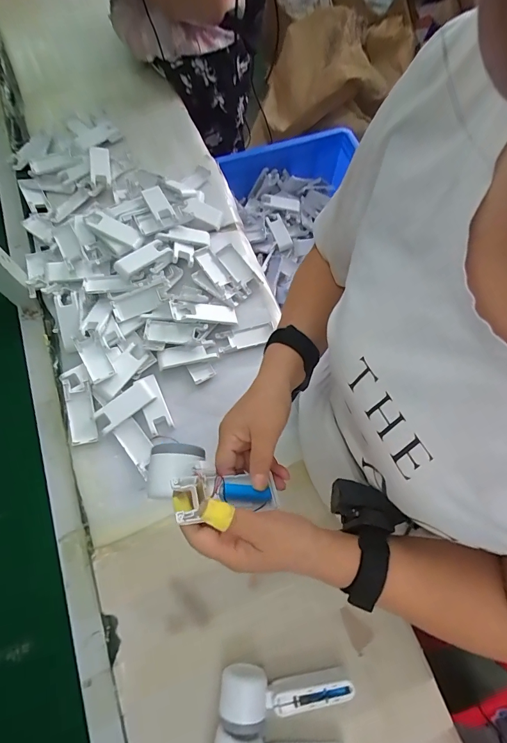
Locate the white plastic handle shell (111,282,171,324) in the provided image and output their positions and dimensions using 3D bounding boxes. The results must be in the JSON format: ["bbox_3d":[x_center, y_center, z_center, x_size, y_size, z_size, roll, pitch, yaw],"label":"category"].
[{"bbox_3d":[-0.198,-0.126,0.645,0.103,0.020,0.045,-26,72,-10],"label":"white plastic handle shell"}]

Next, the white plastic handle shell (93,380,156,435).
[{"bbox_3d":[-0.214,0.057,0.612,0.096,0.018,0.040,-38,87,-14],"label":"white plastic handle shell"}]

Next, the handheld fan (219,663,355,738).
[{"bbox_3d":[0.043,0.418,0.471,0.169,0.050,0.055,2,70,0],"label":"handheld fan"}]

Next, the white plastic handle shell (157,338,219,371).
[{"bbox_3d":[-0.118,-0.031,0.654,0.102,0.021,0.039,-16,71,-7],"label":"white plastic handle shell"}]

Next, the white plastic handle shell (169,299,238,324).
[{"bbox_3d":[-0.089,-0.107,0.663,0.120,0.018,0.038,3,68,-21],"label":"white plastic handle shell"}]

